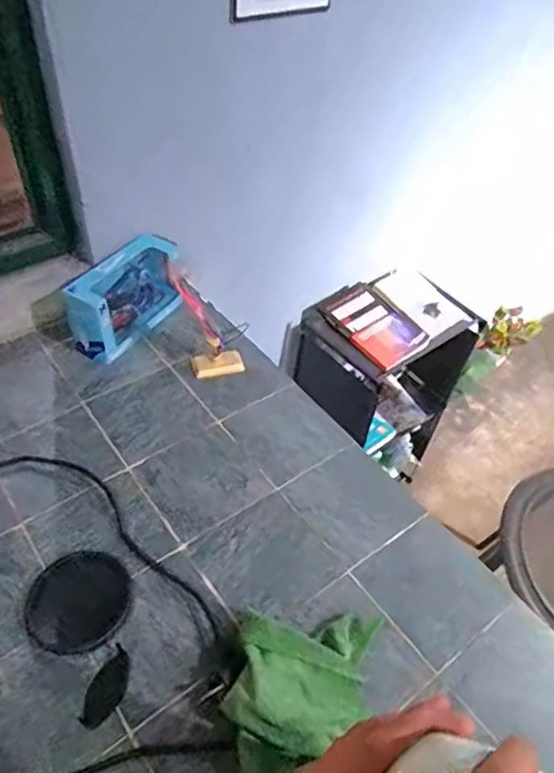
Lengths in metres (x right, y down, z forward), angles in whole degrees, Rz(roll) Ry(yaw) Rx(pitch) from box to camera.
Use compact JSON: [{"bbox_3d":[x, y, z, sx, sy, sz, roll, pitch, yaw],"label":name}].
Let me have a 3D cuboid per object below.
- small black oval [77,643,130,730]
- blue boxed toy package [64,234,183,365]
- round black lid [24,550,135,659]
[{"bbox_3d":[-0.176,0.316,0.610,0.034,0.008,0.077,18,46,13],"label":"small black oval"},{"bbox_3d":[-0.247,-0.152,0.978,0.083,0.127,0.221,26,48,20],"label":"blue boxed toy package"},{"bbox_3d":[-0.226,0.244,0.666,0.118,0.011,0.114,3,44,-3],"label":"round black lid"}]

